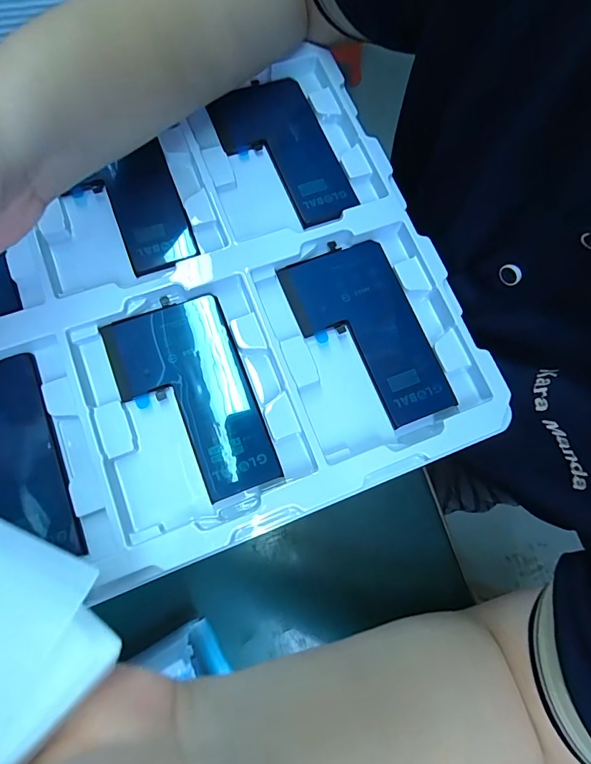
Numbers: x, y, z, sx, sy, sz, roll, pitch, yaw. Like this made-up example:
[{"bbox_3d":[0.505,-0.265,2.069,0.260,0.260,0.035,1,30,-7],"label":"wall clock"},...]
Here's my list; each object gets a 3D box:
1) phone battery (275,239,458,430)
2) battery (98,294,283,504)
[{"bbox_3d":[0.039,-0.028,0.234,0.063,0.005,0.110,-22,79,-7],"label":"phone battery"},{"bbox_3d":[-0.057,0.009,0.220,0.064,0.006,0.109,-21,79,-7],"label":"battery"}]

